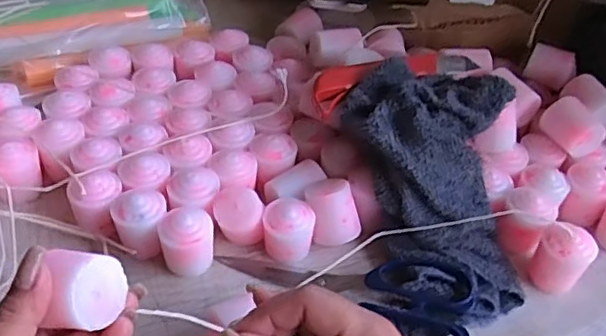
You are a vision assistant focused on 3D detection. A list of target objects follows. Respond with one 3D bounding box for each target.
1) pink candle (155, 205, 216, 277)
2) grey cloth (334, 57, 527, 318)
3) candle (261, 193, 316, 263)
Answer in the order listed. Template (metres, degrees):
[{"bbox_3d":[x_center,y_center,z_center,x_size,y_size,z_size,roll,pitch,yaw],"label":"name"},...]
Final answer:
[{"bbox_3d":[-0.083,0.049,0.440,0.037,0.042,0.038,3,44,-3],"label":"pink candle"},{"bbox_3d":[0.113,0.007,0.464,0.116,0.092,0.177,-15,48,-21],"label":"grey cloth"},{"bbox_3d":[-0.011,0.045,0.455,0.035,0.038,0.037,3,44,-3],"label":"candle"}]

